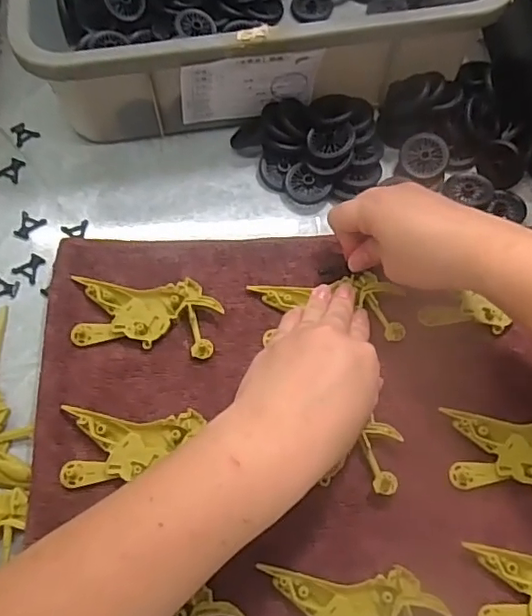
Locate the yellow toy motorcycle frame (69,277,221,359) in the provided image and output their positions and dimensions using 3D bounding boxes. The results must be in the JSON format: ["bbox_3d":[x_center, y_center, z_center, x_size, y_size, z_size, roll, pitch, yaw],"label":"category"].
[{"bbox_3d":[-0.083,0.005,0.395,0.099,0.010,0.051,6,66,3],"label":"yellow toy motorcycle frame"}]

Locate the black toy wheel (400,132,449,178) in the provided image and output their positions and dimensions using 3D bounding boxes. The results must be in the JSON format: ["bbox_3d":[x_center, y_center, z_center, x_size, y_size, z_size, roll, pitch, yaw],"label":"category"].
[{"bbox_3d":[0.125,-0.120,0.447,0.035,0.008,0.035,22,96,6],"label":"black toy wheel"}]

